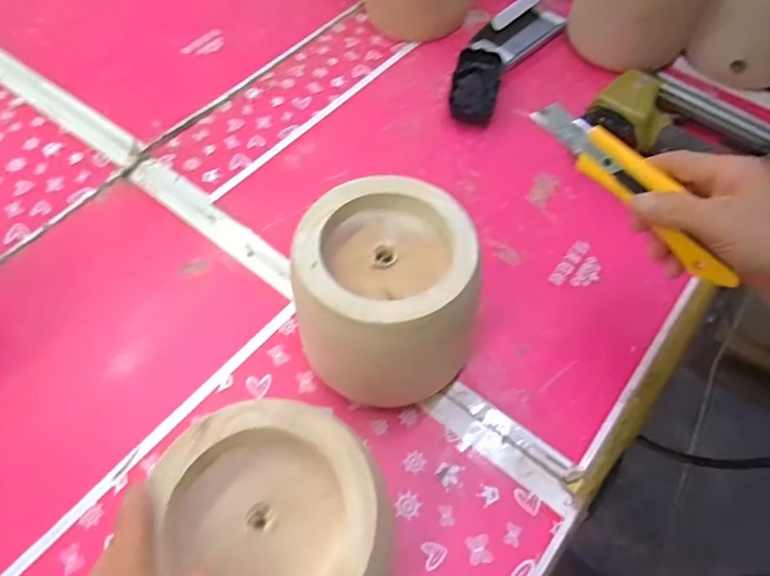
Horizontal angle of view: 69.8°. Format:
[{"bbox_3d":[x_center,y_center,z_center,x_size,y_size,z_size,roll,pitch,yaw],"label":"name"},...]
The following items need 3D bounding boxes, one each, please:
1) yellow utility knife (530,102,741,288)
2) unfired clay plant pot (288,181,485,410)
[{"bbox_3d":[0.172,-0.068,0.374,0.016,0.032,0.171,-40,82,-22],"label":"yellow utility knife"},{"bbox_3d":[-0.003,0.016,0.404,0.128,0.143,0.119,0,58,0],"label":"unfired clay plant pot"}]

